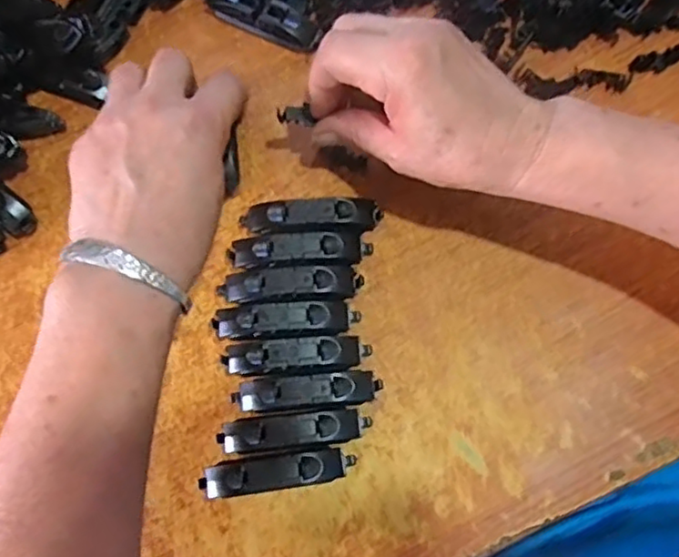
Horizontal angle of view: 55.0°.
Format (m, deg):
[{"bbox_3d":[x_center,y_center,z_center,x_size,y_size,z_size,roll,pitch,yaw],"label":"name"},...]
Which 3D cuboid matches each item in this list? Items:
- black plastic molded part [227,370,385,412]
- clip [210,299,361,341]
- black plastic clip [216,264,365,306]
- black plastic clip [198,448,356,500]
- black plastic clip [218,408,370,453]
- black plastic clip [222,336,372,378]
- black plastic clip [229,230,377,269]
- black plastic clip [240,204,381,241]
[{"bbox_3d":[-0.018,0.062,0.359,0.080,0.019,0.019,-5,77,0],"label":"black plastic molded part"},{"bbox_3d":[-0.030,0.024,0.368,0.080,0.018,0.020,-2,77,1],"label":"clip"},{"bbox_3d":[-0.028,0.005,0.372,0.080,0.017,0.022,-2,77,1],"label":"black plastic clip"},{"bbox_3d":[-0.033,0.104,0.351,0.081,0.017,0.017,-8,77,-1],"label":"black plastic clip"},{"bbox_3d":[-0.024,0.083,0.354,0.080,0.020,0.017,-6,77,0],"label":"black plastic clip"},{"bbox_3d":[-0.024,0.043,0.363,0.080,0.019,0.019,-4,77,0],"label":"black plastic clip"},{"bbox_3d":[-0.022,-0.016,0.377,0.080,0.018,0.019,-1,77,1],"label":"black plastic clip"},{"bbox_3d":[-0.016,-0.037,0.382,0.080,0.017,0.020,1,77,1],"label":"black plastic clip"}]

